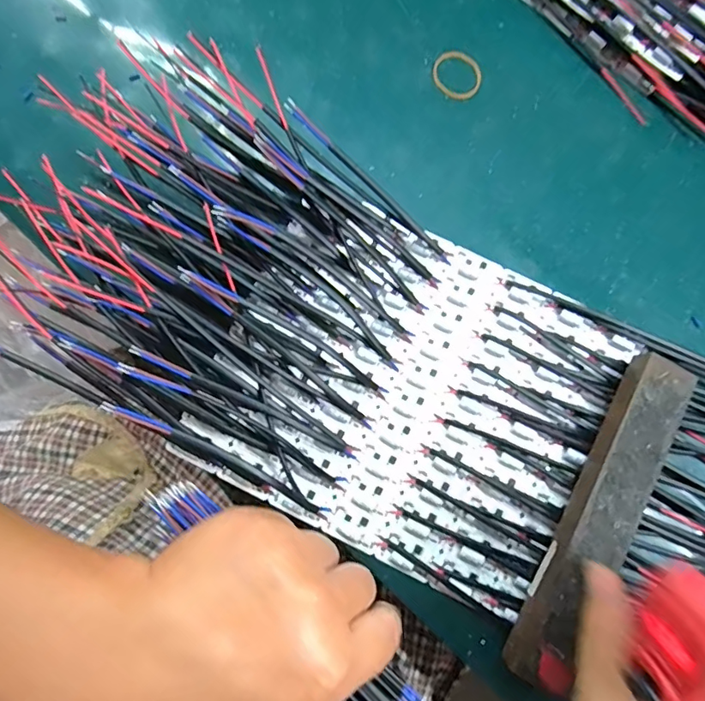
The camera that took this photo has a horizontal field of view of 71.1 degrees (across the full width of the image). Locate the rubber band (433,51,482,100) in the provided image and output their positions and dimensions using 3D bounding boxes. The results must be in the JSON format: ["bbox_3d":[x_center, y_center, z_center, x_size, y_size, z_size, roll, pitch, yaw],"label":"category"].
[{"bbox_3d":[0.075,-0.196,0.349,0.034,0.004,0.038,6,79,1],"label":"rubber band"}]

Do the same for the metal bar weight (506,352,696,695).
[{"bbox_3d":[0.140,0.091,0.279,0.032,0.031,0.188,30,80,5],"label":"metal bar weight"}]

